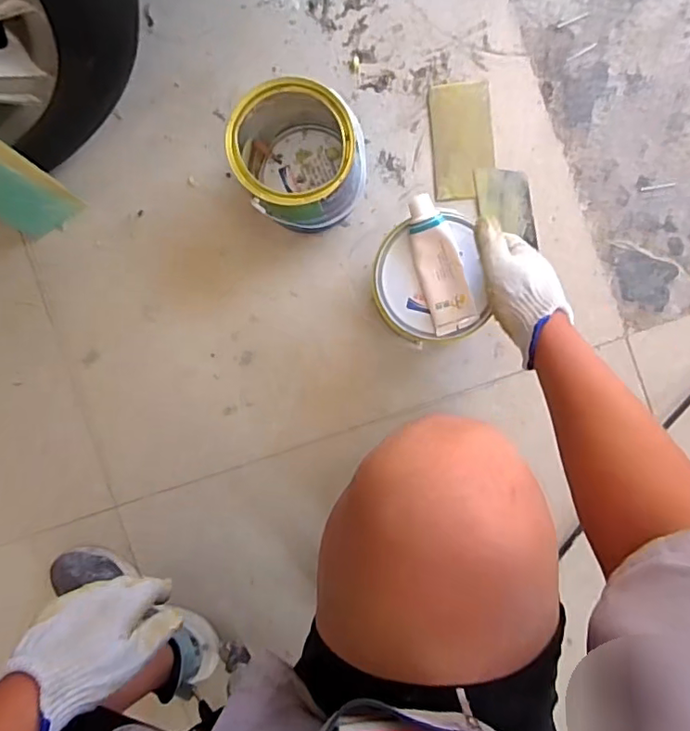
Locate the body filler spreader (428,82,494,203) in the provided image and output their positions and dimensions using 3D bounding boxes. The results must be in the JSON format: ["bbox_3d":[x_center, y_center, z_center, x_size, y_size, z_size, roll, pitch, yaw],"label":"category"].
[{"bbox_3d":[0.168,-0.320,0.765,0.087,0.008,0.160,-4,92,5],"label":"body filler spreader"}]

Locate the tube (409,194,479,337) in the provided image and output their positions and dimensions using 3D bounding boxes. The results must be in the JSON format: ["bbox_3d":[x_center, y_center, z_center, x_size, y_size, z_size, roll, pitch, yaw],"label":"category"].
[{"bbox_3d":[0.107,-0.115,0.609,0.050,0.028,0.153,-17,91,6],"label":"tube"}]

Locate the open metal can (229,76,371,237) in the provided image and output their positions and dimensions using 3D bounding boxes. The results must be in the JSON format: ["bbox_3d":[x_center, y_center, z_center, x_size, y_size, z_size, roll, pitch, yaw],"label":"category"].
[{"bbox_3d":[-0.061,-0.267,0.714,0.157,0.158,0.151,30,94,3],"label":"open metal can"}]

